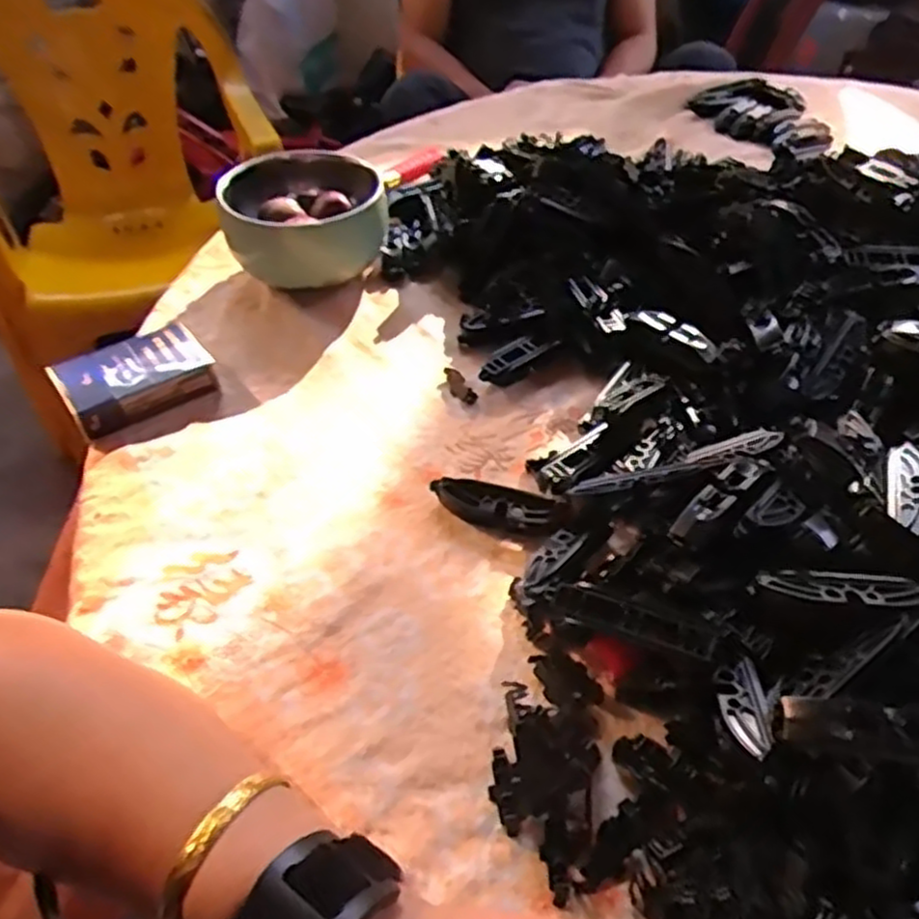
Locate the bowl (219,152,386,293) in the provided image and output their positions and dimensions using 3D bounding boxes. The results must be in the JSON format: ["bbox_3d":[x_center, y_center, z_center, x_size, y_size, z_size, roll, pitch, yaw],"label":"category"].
[{"bbox_3d":[-0.114,-0.179,0.561,0.116,0.070,0.093,-5,46,-5],"label":"bowl"}]

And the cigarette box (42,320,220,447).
[{"bbox_3d":[-0.206,-0.053,0.478,0.090,0.023,0.065,-28,52,-25],"label":"cigarette box"}]

